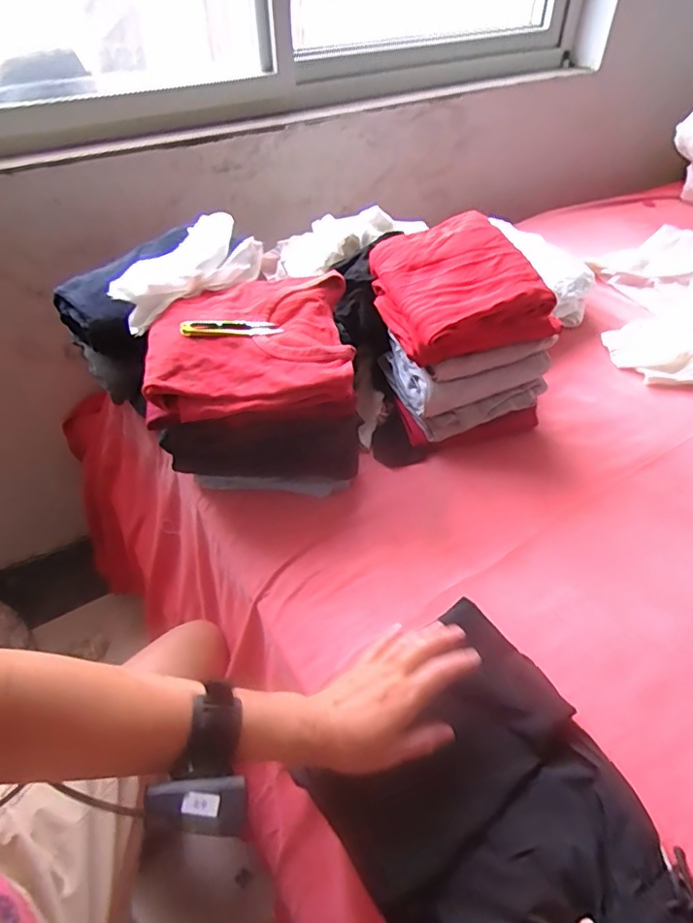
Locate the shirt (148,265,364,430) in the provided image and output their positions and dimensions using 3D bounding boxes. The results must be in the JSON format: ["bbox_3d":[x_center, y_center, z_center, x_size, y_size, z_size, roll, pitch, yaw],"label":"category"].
[{"bbox_3d":[-0.120,-0.144,0.688,0.242,0.068,0.219,-6,45,-6],"label":"shirt"}]

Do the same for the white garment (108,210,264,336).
[{"bbox_3d":[-0.215,-0.264,0.757,0.107,0.070,0.224,29,52,26],"label":"white garment"}]

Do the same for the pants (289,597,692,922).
[{"bbox_3d":[0.121,0.287,0.454,0.221,0.050,0.280,-29,52,-26],"label":"pants"}]

